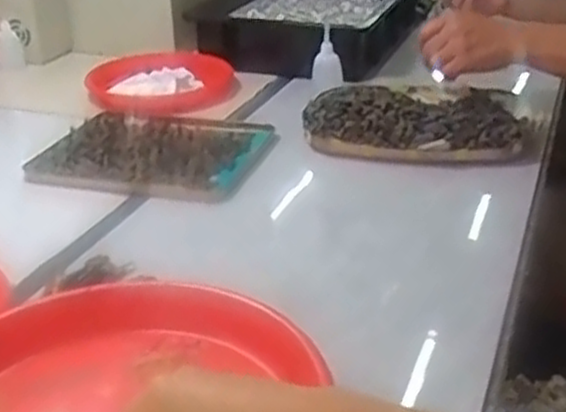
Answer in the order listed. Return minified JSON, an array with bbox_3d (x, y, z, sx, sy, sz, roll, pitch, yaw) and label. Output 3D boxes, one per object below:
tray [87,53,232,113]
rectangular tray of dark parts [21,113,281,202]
[{"bbox_3d":[-0.185,-0.190,1.205,0.220,0.039,0.208,1,26,4],"label":"tray"},{"bbox_3d":[-0.159,-0.069,0.993,0.267,0.024,0.212,6,27,13],"label":"rectangular tray of dark parts"}]

